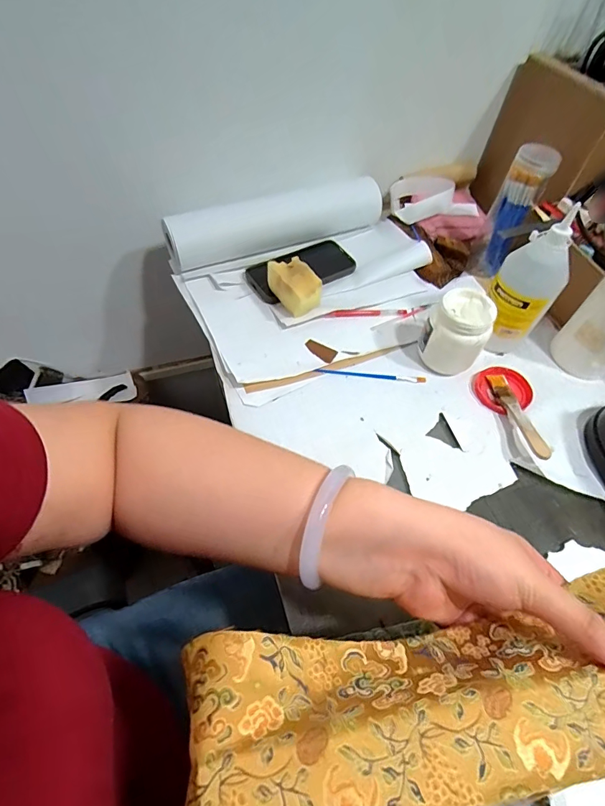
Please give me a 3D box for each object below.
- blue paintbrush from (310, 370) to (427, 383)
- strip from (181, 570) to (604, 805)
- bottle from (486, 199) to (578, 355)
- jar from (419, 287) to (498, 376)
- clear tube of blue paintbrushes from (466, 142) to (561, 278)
[{"bbox_3d":[0.089,-0.036,0.553,0.143,0.004,0.010,5,56,-1],"label":"blue paintbrush"},{"bbox_3d":[0.078,0.160,0.231,0.271,0.040,0.089,-6,56,-9],"label":"strip"},{"bbox_3d":[0.278,-0.143,0.534,0.075,0.169,0.065,-8,57,-10],"label":"bottle"},{"bbox_3d":[0.198,-0.091,0.543,0.077,0.087,0.079,30,59,15],"label":"jar"},{"bbox_3d":[0.307,-0.277,0.630,0.052,0.187,0.043,24,57,12],"label":"clear tube of blue paintbrushes"}]

